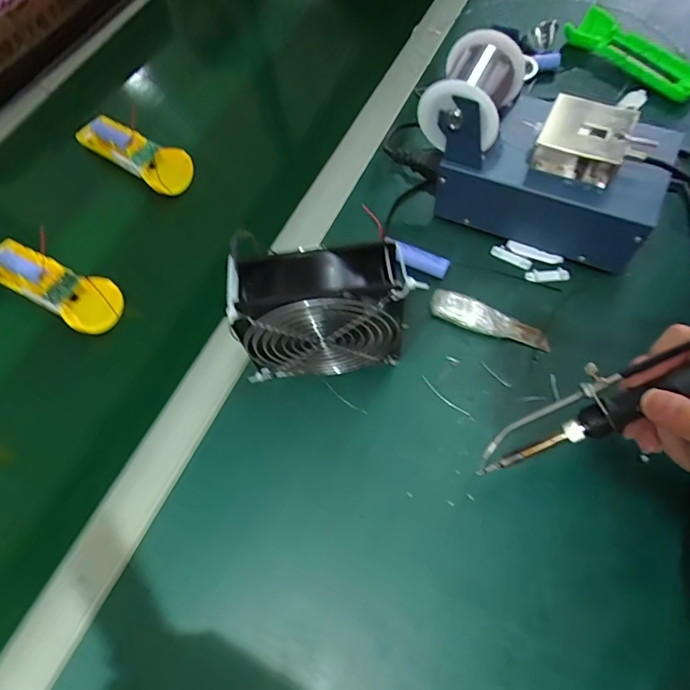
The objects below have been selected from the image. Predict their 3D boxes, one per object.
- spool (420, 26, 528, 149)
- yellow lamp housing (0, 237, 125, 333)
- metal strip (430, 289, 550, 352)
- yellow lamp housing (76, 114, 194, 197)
[{"bbox_3d":[0.106,-0.214,0.391,0.071,0.059,0.079,20,67,13],"label":"spool"},{"bbox_3d":[-0.291,-0.063,0.460,0.165,0.024,0.053,27,68,16],"label":"yellow lamp housing"},{"bbox_3d":[0.128,-0.022,0.412,0.106,0.013,0.027,23,67,14],"label":"metal strip"},{"bbox_3d":[-0.246,-0.224,0.538,0.164,0.029,0.050,34,70,19],"label":"yellow lamp housing"}]

